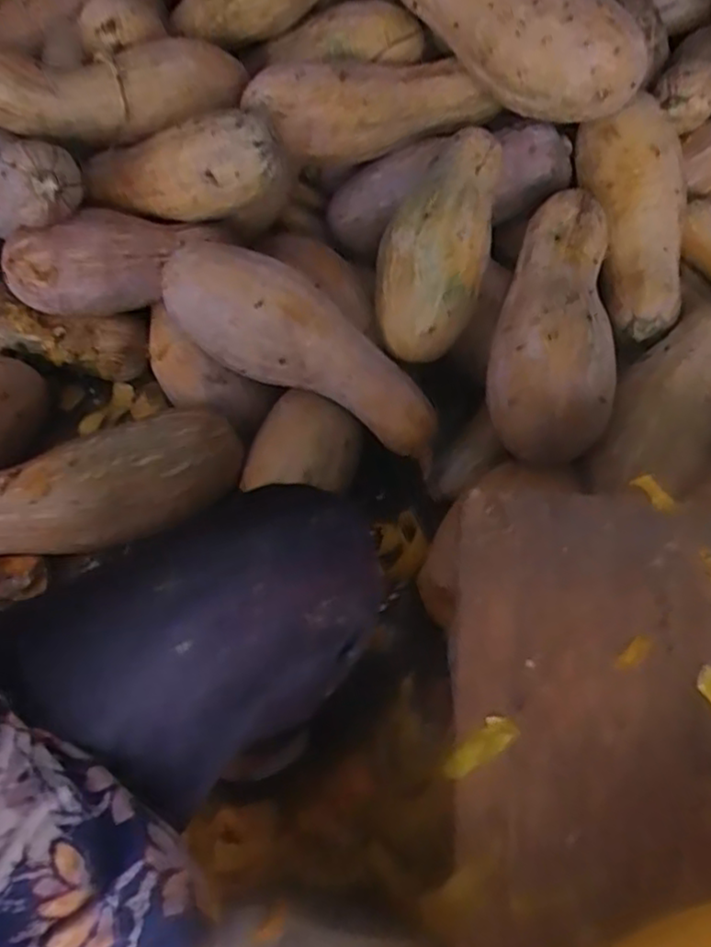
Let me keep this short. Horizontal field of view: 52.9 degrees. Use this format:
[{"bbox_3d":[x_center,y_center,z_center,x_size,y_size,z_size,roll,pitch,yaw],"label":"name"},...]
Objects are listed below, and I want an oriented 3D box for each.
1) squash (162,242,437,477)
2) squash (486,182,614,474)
[{"bbox_3d":[-0.064,-0.141,0.802,0.347,0.125,0.107,35,66,14],"label":"squash"},{"bbox_3d":[0.224,-0.168,0.809,0.127,0.101,0.323,11,63,2],"label":"squash"}]

